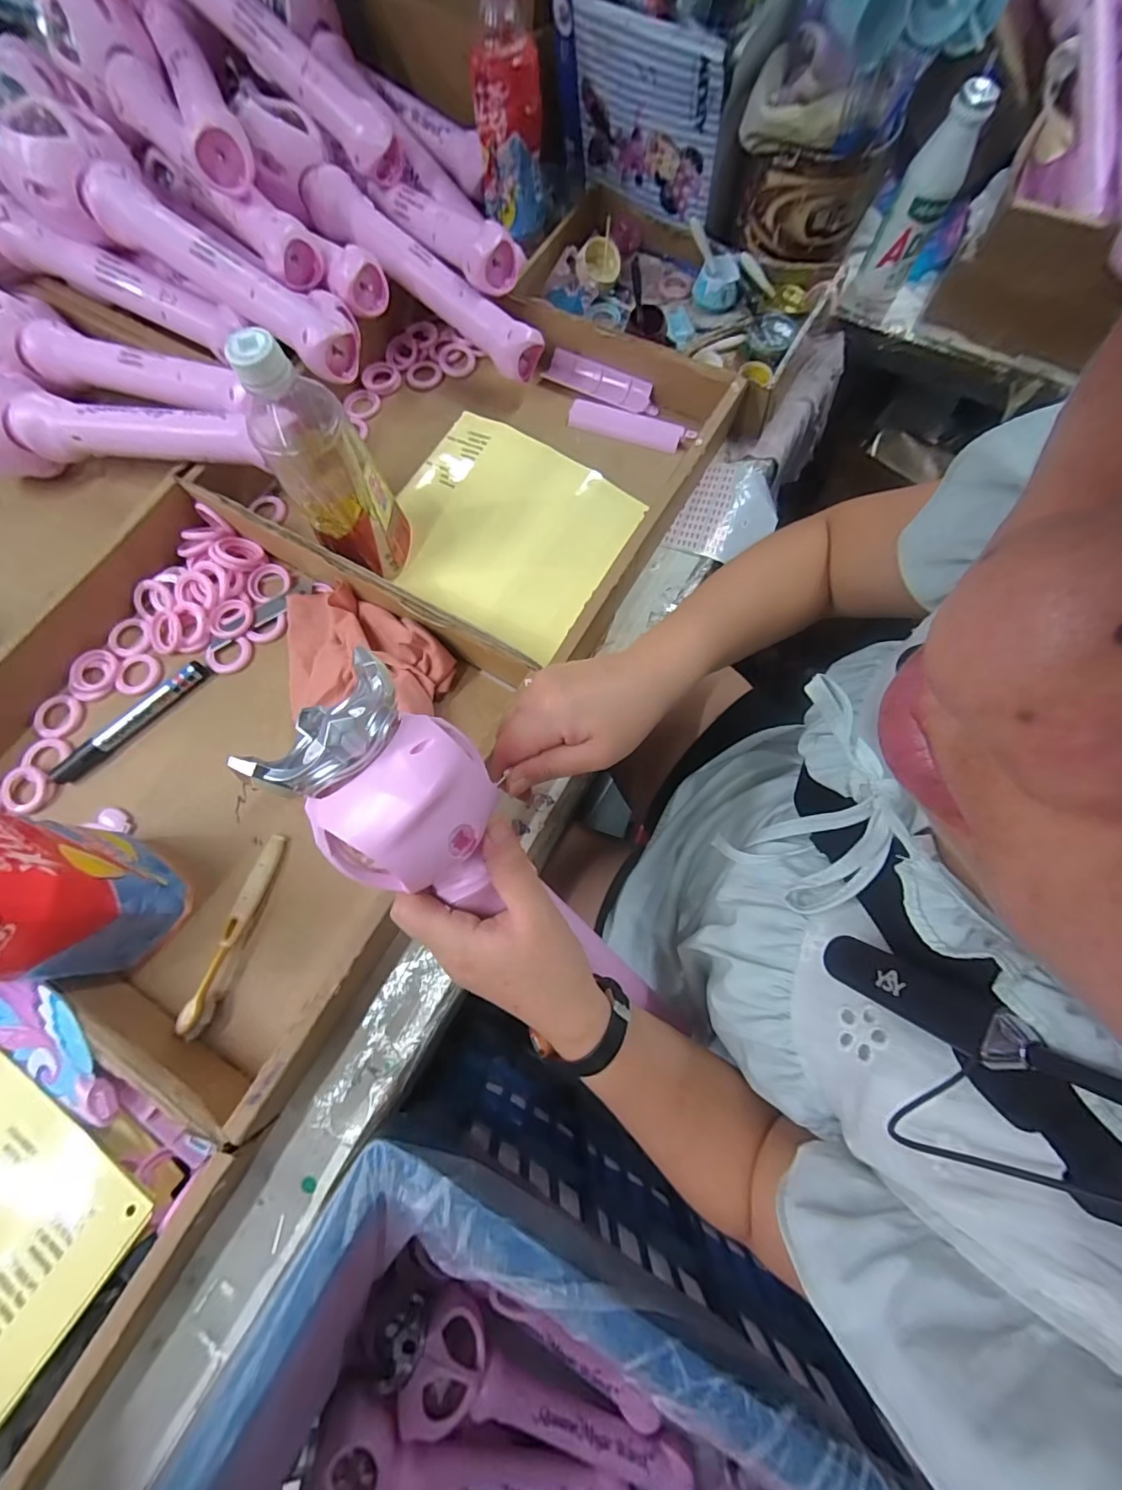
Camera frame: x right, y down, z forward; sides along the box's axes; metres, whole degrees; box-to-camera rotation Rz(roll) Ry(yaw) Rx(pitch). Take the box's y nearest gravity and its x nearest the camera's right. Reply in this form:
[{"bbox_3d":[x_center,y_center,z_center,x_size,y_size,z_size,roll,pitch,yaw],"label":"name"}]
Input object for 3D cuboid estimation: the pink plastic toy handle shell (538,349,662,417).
[{"bbox_3d":[0.041,-0.369,0.516,0.123,0.015,0.029,27,76,8],"label":"pink plastic toy handle shell"}]

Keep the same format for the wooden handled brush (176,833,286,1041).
[{"bbox_3d":[-0.231,0.133,0.364,0.018,0.022,0.137,17,75,5],"label":"wooden handled brush"}]

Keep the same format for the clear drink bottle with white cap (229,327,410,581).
[{"bbox_3d":[-0.165,-0.199,0.376,0.054,0.180,0.066,10,74,3],"label":"clear drink bottle with white cap"}]

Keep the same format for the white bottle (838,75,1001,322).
[{"bbox_3d":[0.345,-0.518,0.499,0.053,0.151,0.047,26,76,8],"label":"white bottle"}]

